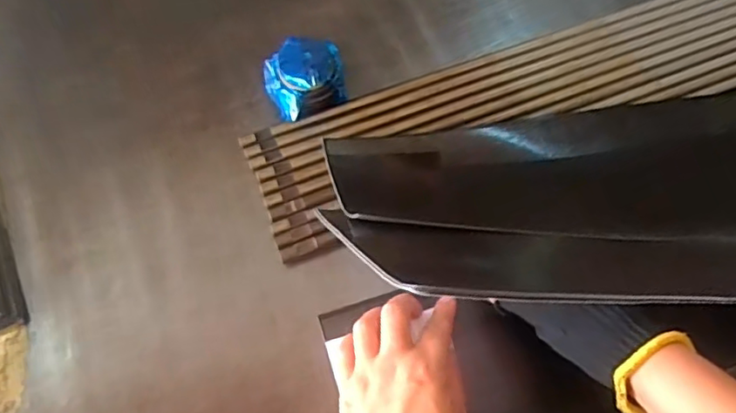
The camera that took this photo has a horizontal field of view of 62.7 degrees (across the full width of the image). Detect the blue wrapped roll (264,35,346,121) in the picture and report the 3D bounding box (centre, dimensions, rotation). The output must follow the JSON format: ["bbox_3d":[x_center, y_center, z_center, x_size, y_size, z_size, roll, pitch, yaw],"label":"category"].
[{"bbox_3d":[-0.058,-0.120,0.564,0.071,0.057,0.066,-1,65,2],"label":"blue wrapped roll"}]

